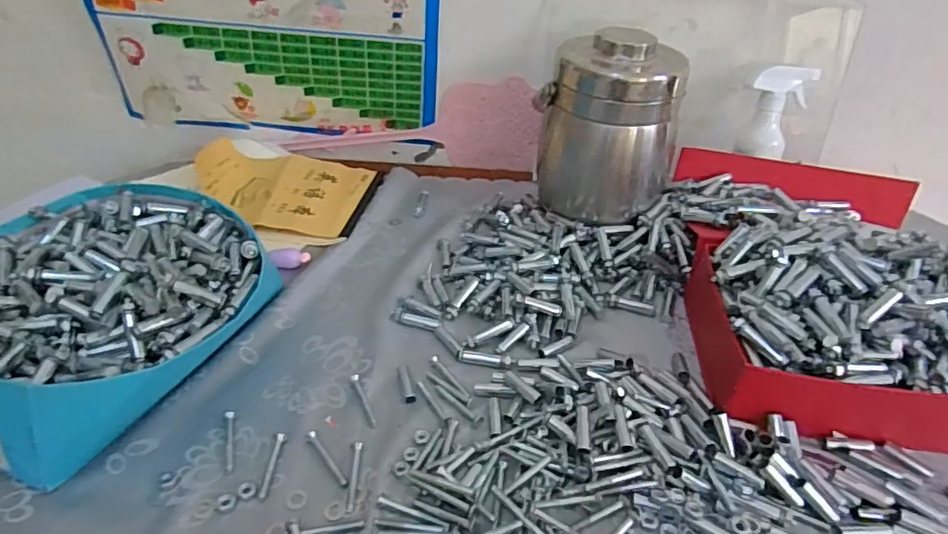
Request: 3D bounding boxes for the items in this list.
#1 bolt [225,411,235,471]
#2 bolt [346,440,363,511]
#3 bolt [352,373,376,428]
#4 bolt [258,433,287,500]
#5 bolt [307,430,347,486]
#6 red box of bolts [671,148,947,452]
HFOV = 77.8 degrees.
[{"bbox_3d":[-0.201,0.141,0.484,0.007,0.004,0.056,-10,40,-15],"label":"bolt"},{"bbox_3d":[-0.095,0.163,0.463,0.007,0.004,0.061,1,38,-2],"label":"bolt"},{"bbox_3d":[-0.098,0.117,0.524,0.006,0.004,0.064,-14,41,-20],"label":"bolt"},{"bbox_3d":[-0.160,0.155,0.466,0.010,0.009,0.057,1,38,-2],"label":"bolt"},{"bbox_3d":[-0.119,0.153,0.474,0.008,0.004,0.062,-24,45,-30],"label":"bolt"},{"bbox_3d":[0.387,-0.008,0.622,0.303,0.110,0.392,5,38,3],"label":"red box of bolts"}]

